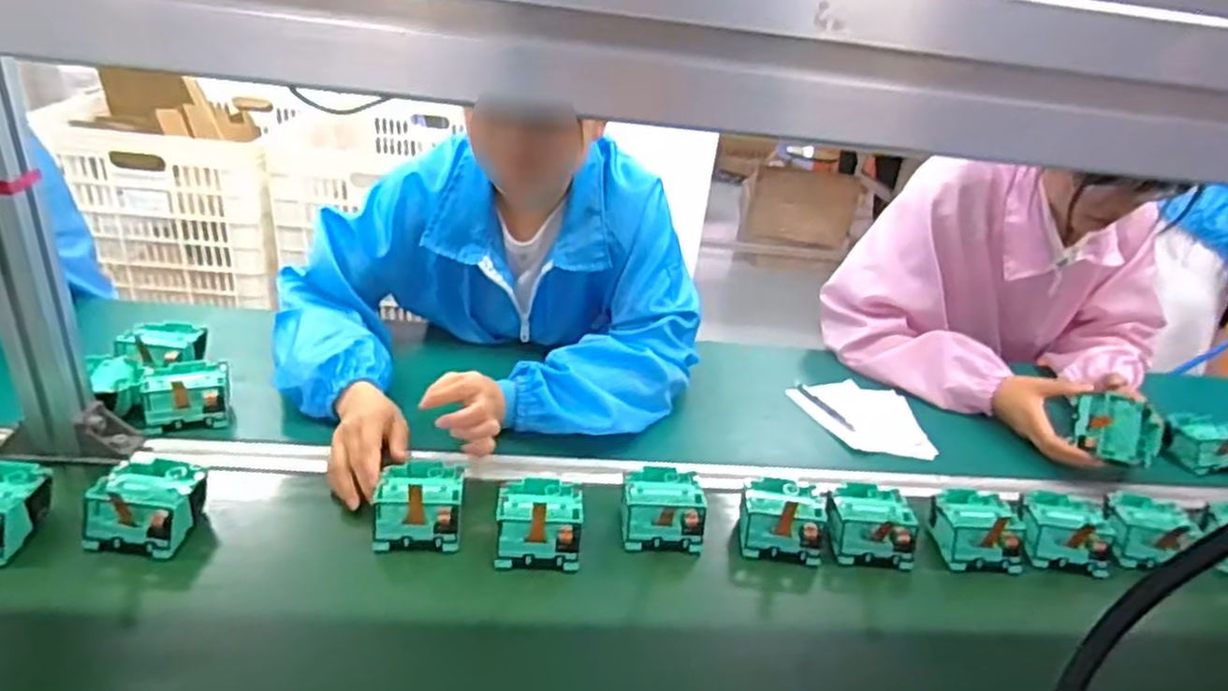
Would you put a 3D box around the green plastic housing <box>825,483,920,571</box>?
[{"bbox_3d":[0.243,0.170,0.696,0.081,0.041,0.072,9,26,3],"label":"green plastic housing"}]

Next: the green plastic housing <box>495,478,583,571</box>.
[{"bbox_3d":[-0.067,0.156,0.658,0.074,0.043,0.078,4,26,-7],"label":"green plastic housing"}]

